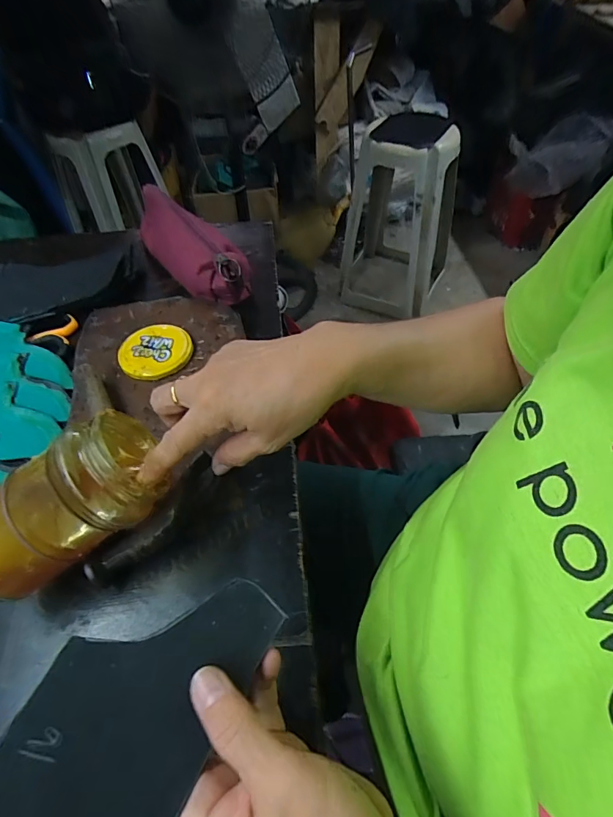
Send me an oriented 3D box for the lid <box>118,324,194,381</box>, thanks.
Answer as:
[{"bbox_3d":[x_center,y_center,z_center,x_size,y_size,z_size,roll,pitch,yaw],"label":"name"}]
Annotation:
[{"bbox_3d":[-0.154,-0.059,0.433,0.071,0.007,0.072,-1,52,2],"label":"lid"}]

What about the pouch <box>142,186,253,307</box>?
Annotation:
[{"bbox_3d":[-0.148,-0.203,0.526,0.067,0.061,0.212,-33,58,-21],"label":"pouch"}]

